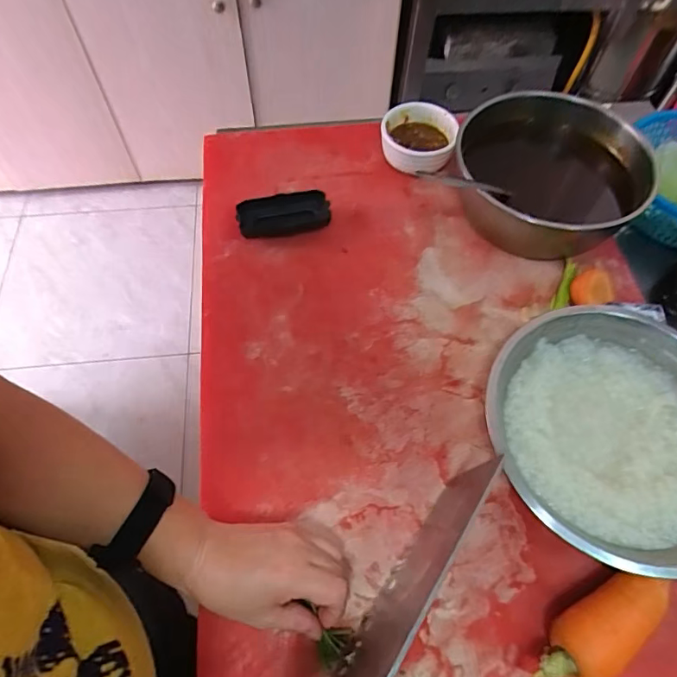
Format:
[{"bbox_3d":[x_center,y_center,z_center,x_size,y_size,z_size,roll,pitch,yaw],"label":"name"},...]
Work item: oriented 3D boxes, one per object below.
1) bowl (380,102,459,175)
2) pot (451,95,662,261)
[{"bbox_3d":[0.107,-0.265,0.642,0.091,0.057,0.080,14,61,7],"label":"bowl"},{"bbox_3d":[0.244,-0.195,0.584,0.206,0.095,0.193,0,61,-1],"label":"pot"}]

